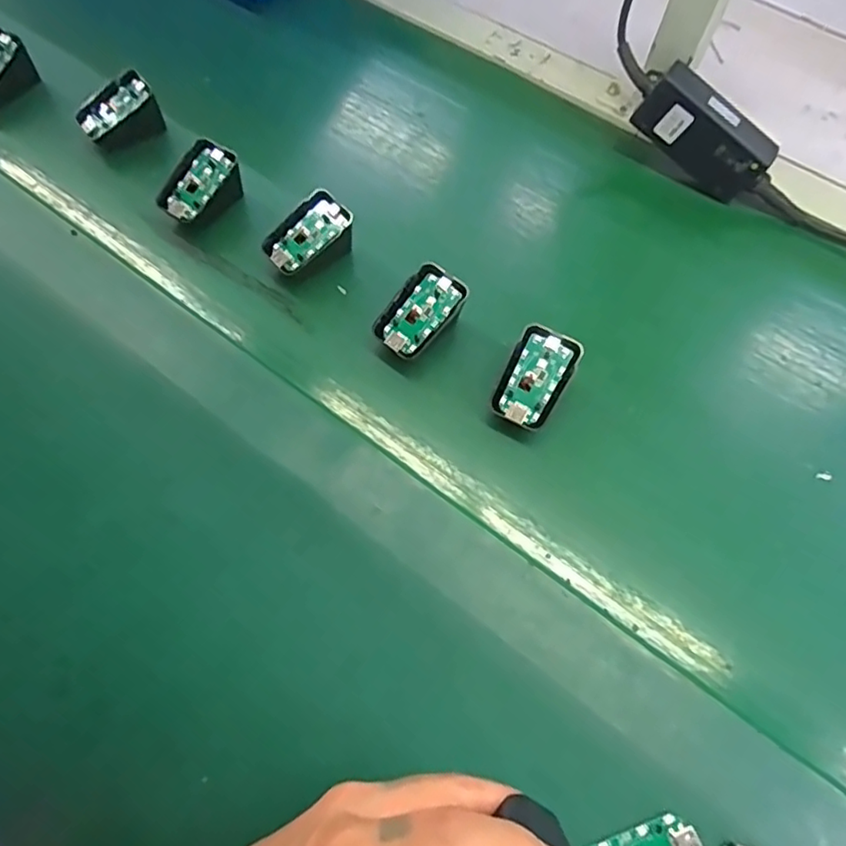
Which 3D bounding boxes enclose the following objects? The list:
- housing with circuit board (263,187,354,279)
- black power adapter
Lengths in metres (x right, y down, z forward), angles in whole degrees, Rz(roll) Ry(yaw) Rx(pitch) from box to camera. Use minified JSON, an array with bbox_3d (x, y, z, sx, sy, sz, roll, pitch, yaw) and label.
[{"bbox_3d":[-0.089,-0.144,0.458,0.049,0.041,0.066,41,67,15],"label":"housing with circuit board"},{"bbox_3d":[0.239,-0.241,0.491,0.122,0.050,0.033,39,67,-3],"label":"black power adapter"}]

